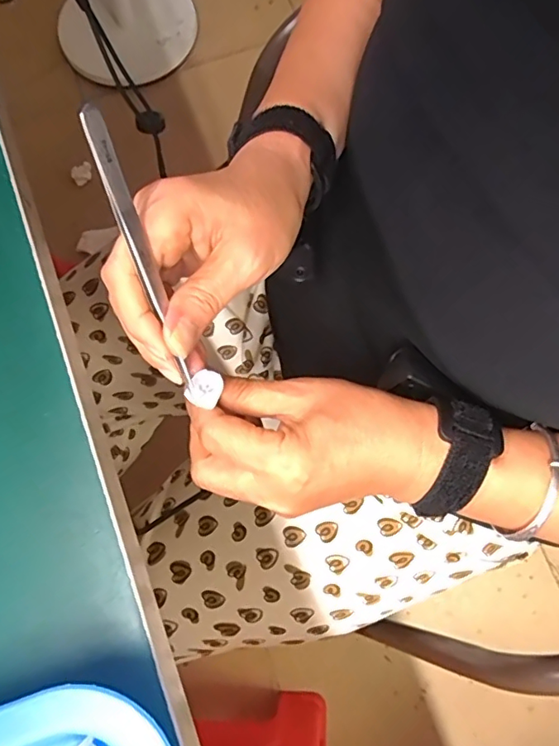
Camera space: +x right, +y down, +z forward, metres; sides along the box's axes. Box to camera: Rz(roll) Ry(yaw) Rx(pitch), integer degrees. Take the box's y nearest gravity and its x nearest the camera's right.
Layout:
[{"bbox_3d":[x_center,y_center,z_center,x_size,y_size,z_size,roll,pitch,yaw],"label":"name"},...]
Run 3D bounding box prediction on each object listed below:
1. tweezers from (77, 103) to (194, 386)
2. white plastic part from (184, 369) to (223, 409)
[{"bbox_3d":[-0.058,-0.046,0.230,0.008,0.009,0.131,-17,123,-4],"label":"tweezers"},{"bbox_3d":[-0.039,0.007,0.266,0.017,0.004,0.019,22,80,3],"label":"white plastic part"}]

